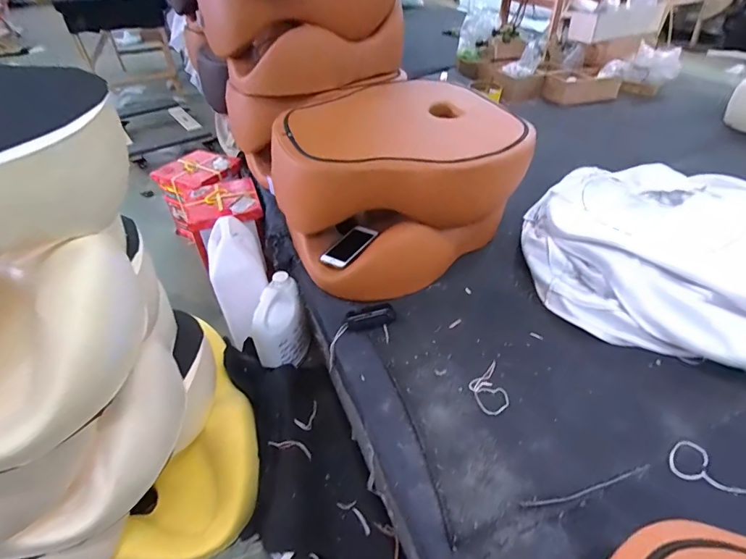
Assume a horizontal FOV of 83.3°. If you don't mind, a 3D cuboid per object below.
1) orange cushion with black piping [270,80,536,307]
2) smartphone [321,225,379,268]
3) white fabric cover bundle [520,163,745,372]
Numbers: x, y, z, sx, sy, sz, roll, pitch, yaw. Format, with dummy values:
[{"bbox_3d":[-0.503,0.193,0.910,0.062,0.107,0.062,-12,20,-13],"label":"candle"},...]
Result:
[{"bbox_3d":[0.030,-0.238,1.092,0.522,0.331,0.501,-20,44,-20],"label":"orange cushion with black piping"},{"bbox_3d":[-0.057,-0.086,1.058,0.081,0.015,0.148,22,54,25],"label":"smartphone"},{"bbox_3d":[0.717,-0.042,0.965,0.655,0.180,0.602,-1,40,1],"label":"white fabric cover bundle"}]

